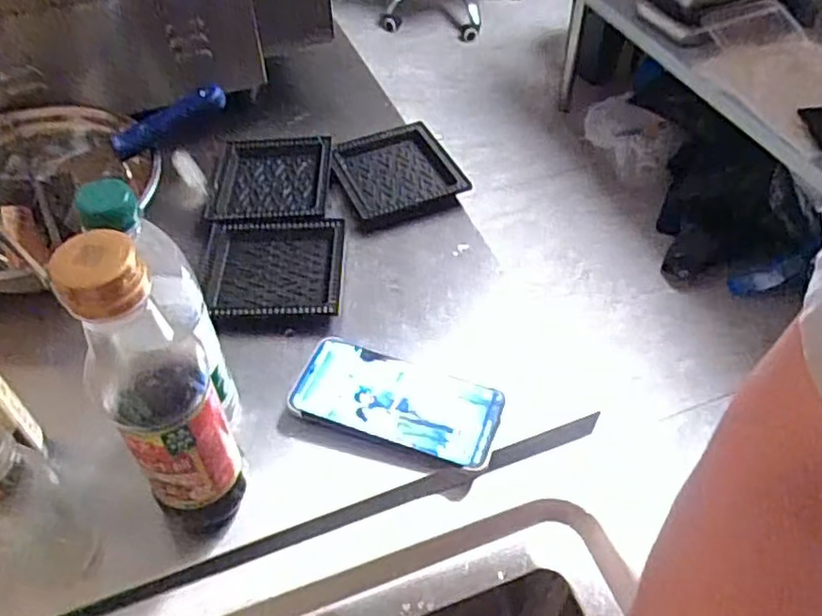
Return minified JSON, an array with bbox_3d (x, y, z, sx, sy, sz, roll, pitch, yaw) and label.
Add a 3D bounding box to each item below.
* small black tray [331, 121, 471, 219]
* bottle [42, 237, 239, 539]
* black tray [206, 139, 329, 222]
[{"bbox_3d":[-0.018,-0.154,0.751,0.121,0.015,0.126,-14,51,-12],"label":"small black tray"},{"bbox_3d":[-0.148,0.058,0.413,0.060,0.236,0.051,-29,55,-22],"label":"bottle"},{"bbox_3d":[-0.150,-0.142,0.744,0.118,0.012,0.126,-1,49,-1],"label":"black tray"}]

